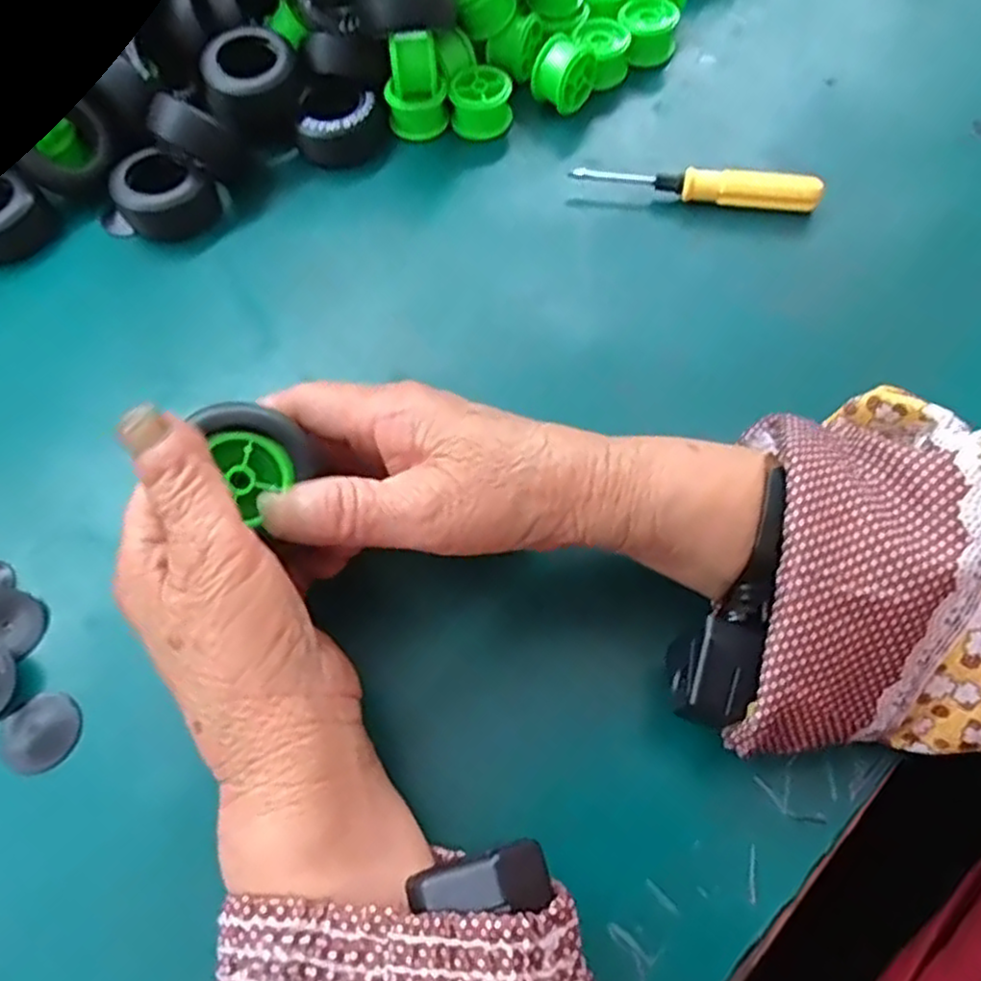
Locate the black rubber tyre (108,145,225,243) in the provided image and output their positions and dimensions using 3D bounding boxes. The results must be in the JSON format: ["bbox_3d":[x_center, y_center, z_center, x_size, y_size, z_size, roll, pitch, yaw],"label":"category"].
[{"bbox_3d":[-0.168,-0.154,0.371,0.043,0.027,0.041,-1,63,2],"label":"black rubber tyre"}]

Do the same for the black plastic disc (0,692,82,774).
[{"bbox_3d":[-0.167,0.090,0.265,0.027,0.005,0.028,-1,63,2],"label":"black plastic disc"}]

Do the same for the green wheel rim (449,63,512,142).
[{"bbox_3d":[-0.005,-0.216,0.401,0.033,0.029,0.038,-4,63,0],"label":"green wheel rim"}]

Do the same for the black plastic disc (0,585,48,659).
[{"bbox_3d":[-0.193,0.052,0.282,0.031,0.005,0.026,33,69,17],"label":"black plastic disc"}]

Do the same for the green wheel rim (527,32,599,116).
[{"bbox_3d":[0.041,-0.230,0.399,0.029,0.037,0.033,33,69,17],"label":"green wheel rim"}]

